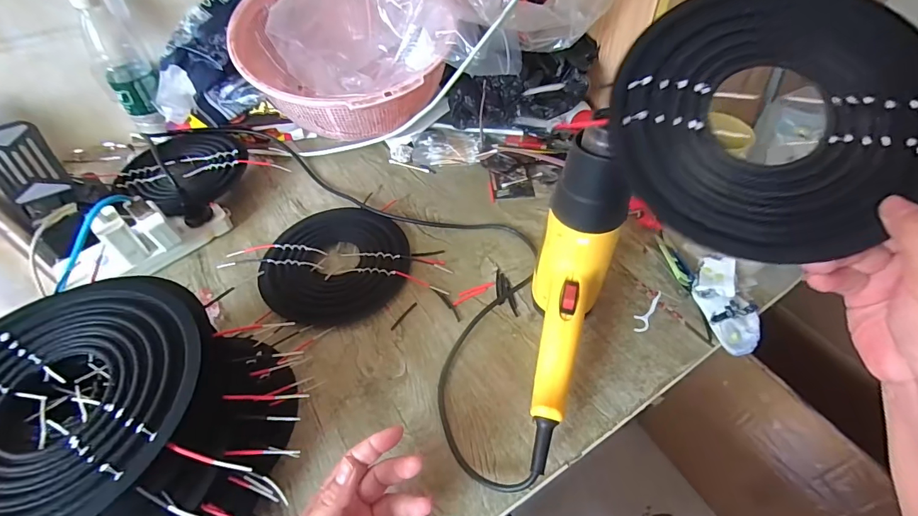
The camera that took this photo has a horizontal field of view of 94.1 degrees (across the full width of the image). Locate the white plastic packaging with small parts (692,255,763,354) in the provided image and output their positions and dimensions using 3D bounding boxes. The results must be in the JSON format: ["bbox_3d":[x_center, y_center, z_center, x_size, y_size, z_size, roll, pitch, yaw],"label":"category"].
[{"bbox_3d":[0.304,0.051,0.481,0.054,0.031,0.109,-8,71,-5],"label":"white plastic packaging with small parts"}]

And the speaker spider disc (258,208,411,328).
[{"bbox_3d":[-0.155,0.001,0.543,0.177,0.017,0.185,-1,48,1],"label":"speaker spider disc"}]

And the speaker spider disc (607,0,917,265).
[{"bbox_3d":[0.186,-0.088,0.260,0.175,0.008,0.173,-3,76,10],"label":"speaker spider disc"}]

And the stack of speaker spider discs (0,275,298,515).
[{"bbox_3d":[-0.251,0.141,0.334,0.199,0.150,0.206,-24,52,-19],"label":"stack of speaker spider discs"}]

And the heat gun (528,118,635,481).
[{"bbox_3d":[0.082,0.030,0.349,0.063,0.185,0.188,18,51,17],"label":"heat gun"}]

